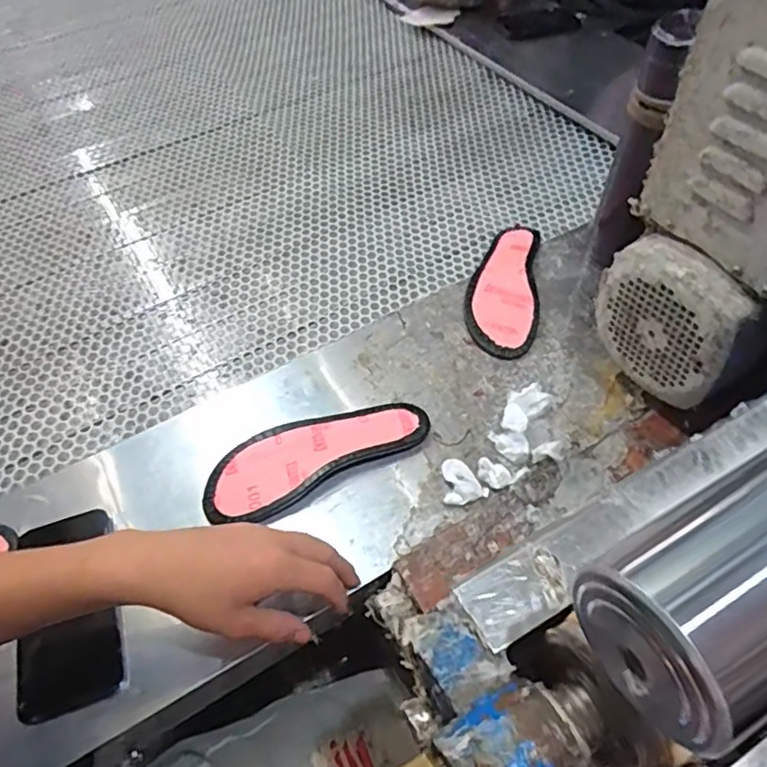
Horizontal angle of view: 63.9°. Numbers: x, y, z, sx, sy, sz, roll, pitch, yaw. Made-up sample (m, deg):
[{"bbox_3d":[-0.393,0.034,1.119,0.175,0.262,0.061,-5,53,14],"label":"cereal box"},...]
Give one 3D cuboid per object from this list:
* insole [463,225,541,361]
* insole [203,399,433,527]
[{"bbox_3d":[0.137,-0.115,0.706,0.080,0.024,0.205,6,53,6],"label":"insole"},{"bbox_3d":[-0.064,0.064,0.578,0.213,0.013,0.079,-22,55,-14],"label":"insole"}]

